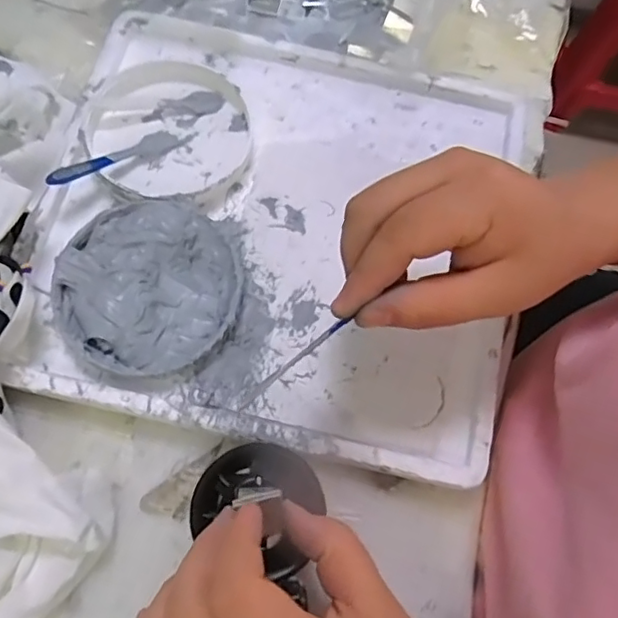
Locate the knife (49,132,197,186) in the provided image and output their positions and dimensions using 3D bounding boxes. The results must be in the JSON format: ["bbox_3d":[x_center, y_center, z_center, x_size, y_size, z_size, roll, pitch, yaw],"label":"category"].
[{"bbox_3d":[-0.110,-0.091,0.350,0.091,0.008,0.015,-31,72,-31],"label":"knife"}]

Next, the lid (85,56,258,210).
[{"bbox_3d":[-0.085,-0.107,0.361,0.099,0.017,0.100,1,72,-5],"label":"lid"}]

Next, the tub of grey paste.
[{"bbox_3d":[-0.088,-0.010,0.326,0.099,0.015,0.099,1,72,-5],"label":"tub of grey paste"}]

